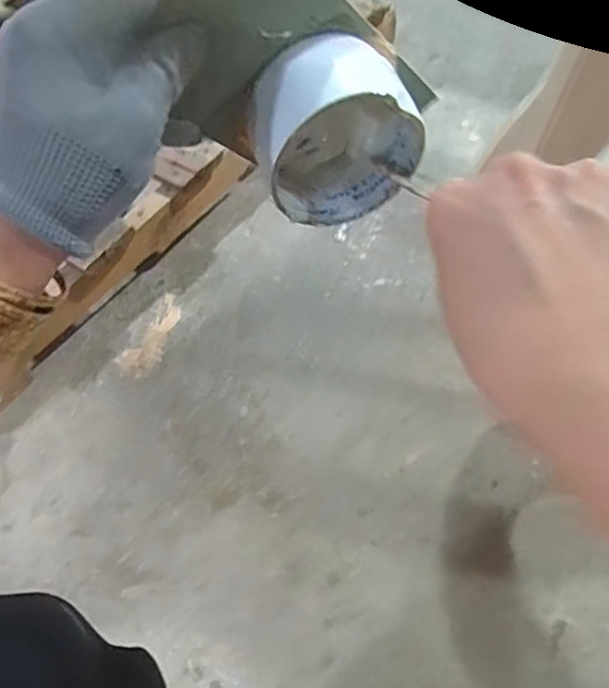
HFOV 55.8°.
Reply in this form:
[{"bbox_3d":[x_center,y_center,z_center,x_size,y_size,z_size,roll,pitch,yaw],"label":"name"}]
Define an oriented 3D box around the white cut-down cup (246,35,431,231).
[{"bbox_3d":[0.019,-0.108,0.296,0.086,0.087,0.052,-15,56,-7],"label":"white cut-down cup"}]

